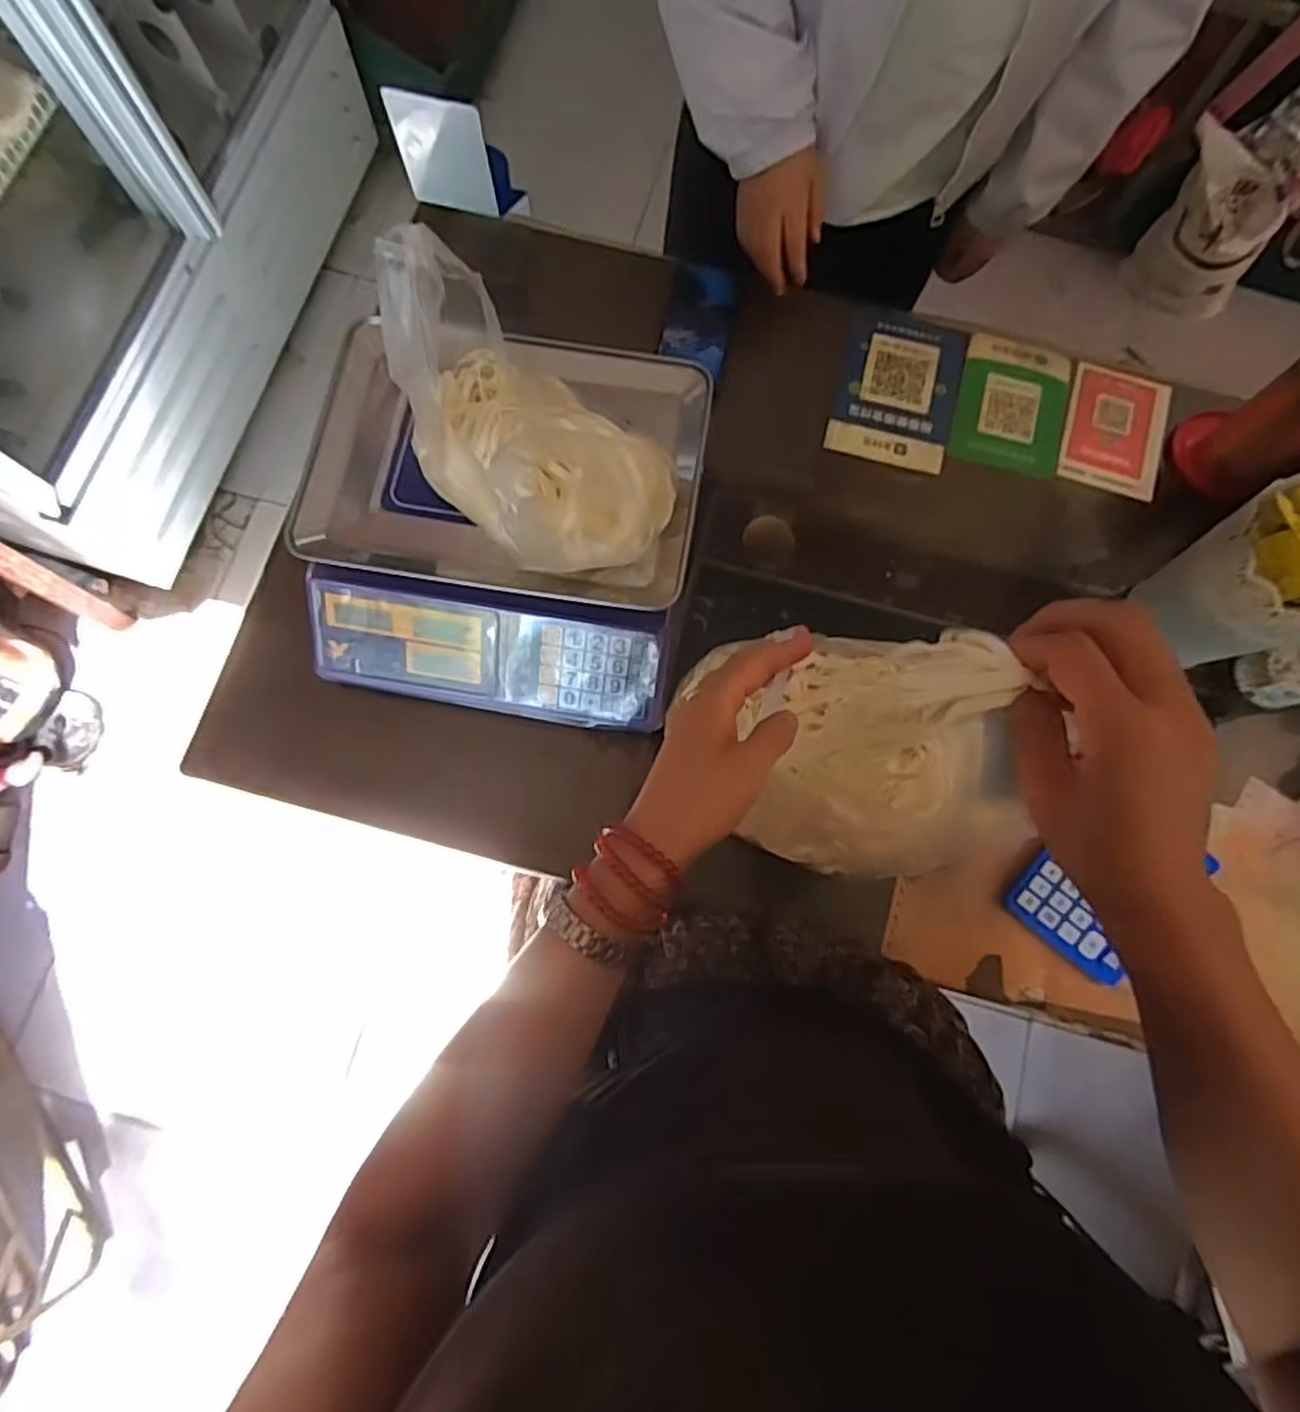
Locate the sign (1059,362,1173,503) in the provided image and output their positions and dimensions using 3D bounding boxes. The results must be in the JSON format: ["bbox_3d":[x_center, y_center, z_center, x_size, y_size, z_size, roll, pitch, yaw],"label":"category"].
[{"bbox_3d":[0.504,-0.297,0.773,0.104,0.011,0.151,18,76,0],"label":"sign"}]

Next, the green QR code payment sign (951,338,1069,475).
[{"bbox_3d":[0.393,-0.326,0.773,0.113,0.007,0.155,14,77,3],"label":"green QR code payment sign"}]

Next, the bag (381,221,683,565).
[{"bbox_3d":[-0.091,-0.213,0.498,0.143,0.175,0.210,-40,81,-9],"label":"bag"}]

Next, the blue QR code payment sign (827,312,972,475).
[{"bbox_3d":[0.271,-0.346,0.778,0.125,0.008,0.188,14,78,4],"label":"blue QR code payment sign"}]

